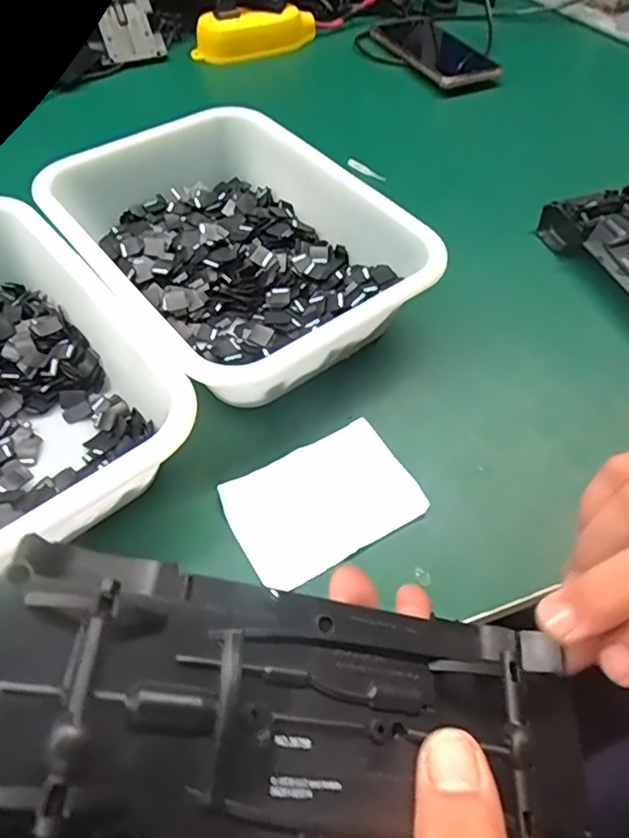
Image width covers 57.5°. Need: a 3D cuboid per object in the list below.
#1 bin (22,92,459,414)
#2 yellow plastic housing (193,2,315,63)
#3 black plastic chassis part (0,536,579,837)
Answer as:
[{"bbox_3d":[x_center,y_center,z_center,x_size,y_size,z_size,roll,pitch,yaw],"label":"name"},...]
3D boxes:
[{"bbox_3d":[-0.056,-0.116,0.394,0.187,0.062,0.247,-32,61,-22],"label":"bin"},{"bbox_3d":[-0.068,-0.436,0.642,0.141,0.033,0.044,-27,59,-20],"label":"yellow plastic housing"},{"bbox_3d":[0.001,0.083,0.160,0.172,0.028,0.068,14,50,-23],"label":"black plastic chassis part"}]

